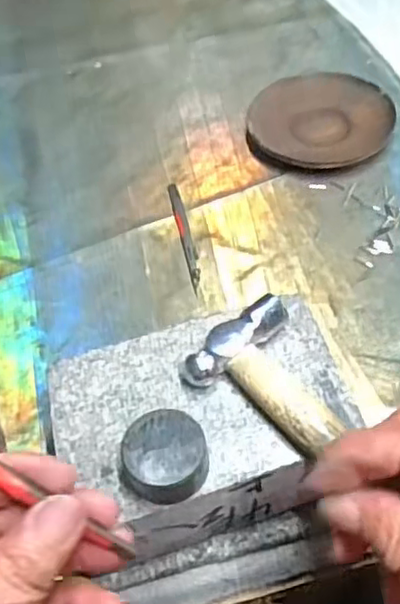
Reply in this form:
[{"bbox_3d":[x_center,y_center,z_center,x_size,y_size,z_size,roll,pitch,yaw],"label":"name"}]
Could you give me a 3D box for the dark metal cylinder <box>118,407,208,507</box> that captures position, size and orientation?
[{"bbox_3d":[-0.016,0.070,0.294,0.038,0.022,0.035,-2,53,3],"label":"dark metal cylinder"}]

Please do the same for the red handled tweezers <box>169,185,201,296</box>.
[{"bbox_3d":[-0.011,-0.051,0.473,0.009,0.004,0.107,-12,52,-4],"label":"red handled tweezers"}]

